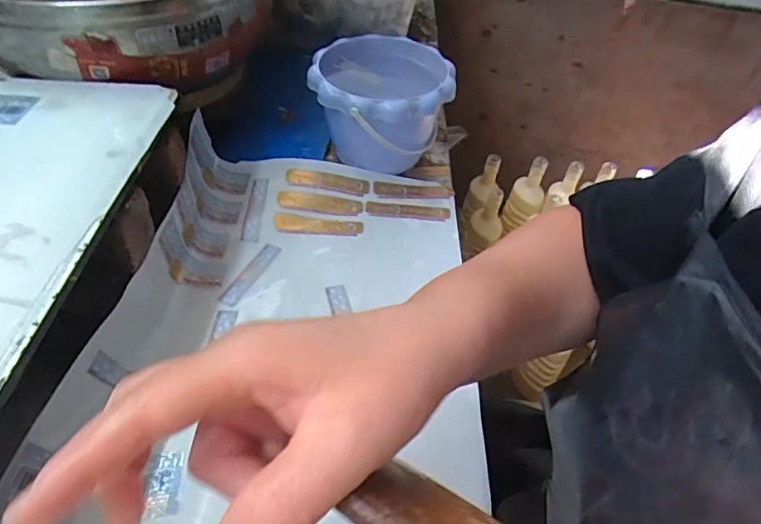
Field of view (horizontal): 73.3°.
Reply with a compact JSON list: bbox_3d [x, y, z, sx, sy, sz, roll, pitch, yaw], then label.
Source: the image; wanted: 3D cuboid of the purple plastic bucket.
[{"bbox_3d":[0.002,-0.175,0.596,0.151,0.115,0.154,4,46,-4],"label":"purple plastic bucket"}]

